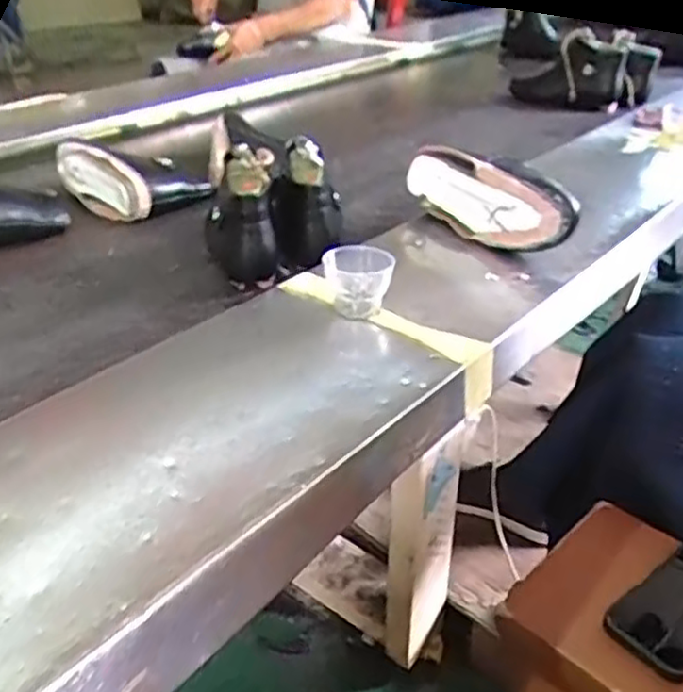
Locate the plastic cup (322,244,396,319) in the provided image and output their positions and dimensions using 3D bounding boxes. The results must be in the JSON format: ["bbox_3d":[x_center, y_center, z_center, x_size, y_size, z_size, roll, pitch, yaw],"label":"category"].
[{"bbox_3d":[0.018,-0.059,0.697,0.062,0.061,0.061,0,31,0],"label":"plastic cup"}]

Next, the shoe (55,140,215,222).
[{"bbox_3d":[-0.305,-0.251,1.054,0.208,0.095,0.129,26,40,36],"label":"shoe"}]

